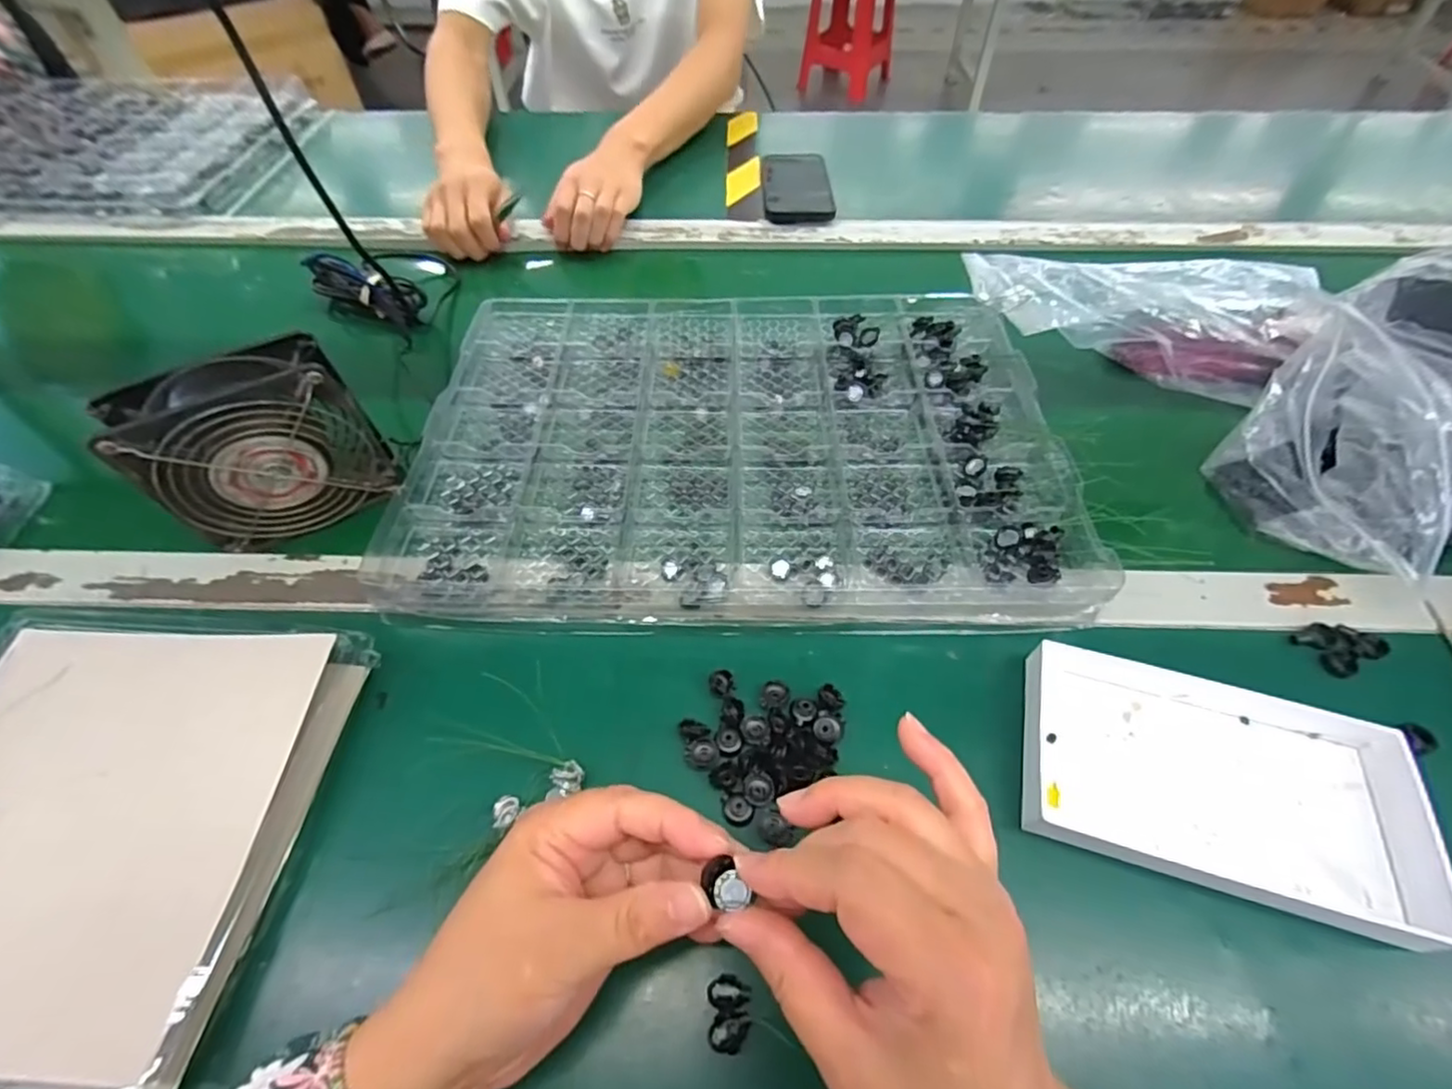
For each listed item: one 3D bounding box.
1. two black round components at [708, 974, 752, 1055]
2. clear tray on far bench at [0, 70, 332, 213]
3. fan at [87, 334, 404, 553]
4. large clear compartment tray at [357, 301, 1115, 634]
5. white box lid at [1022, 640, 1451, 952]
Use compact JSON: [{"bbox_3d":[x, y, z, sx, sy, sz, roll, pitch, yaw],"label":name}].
[{"bbox_3d":[0.001,0.200,0.262,0.017,0.004,0.026,1,55,2],"label":"two black round components"},{"bbox_3d":[-0.803,-0.512,0.772,0.521,0.033,0.332,5,55,5],"label":"clear tray on far bench"},{"bbox_3d":[-0.284,-0.057,0.381,0.117,0.108,0.047,-23,57,-14],"label":"fan"},{"bbox_3d":[0.007,-0.086,0.449,0.431,0.034,0.306,0,55,0],"label":"large clear compartment tray"},{"bbox_3d":[0.245,0.112,0.311,0.170,0.026,0.112,14,56,9],"label":"white box lid"}]

